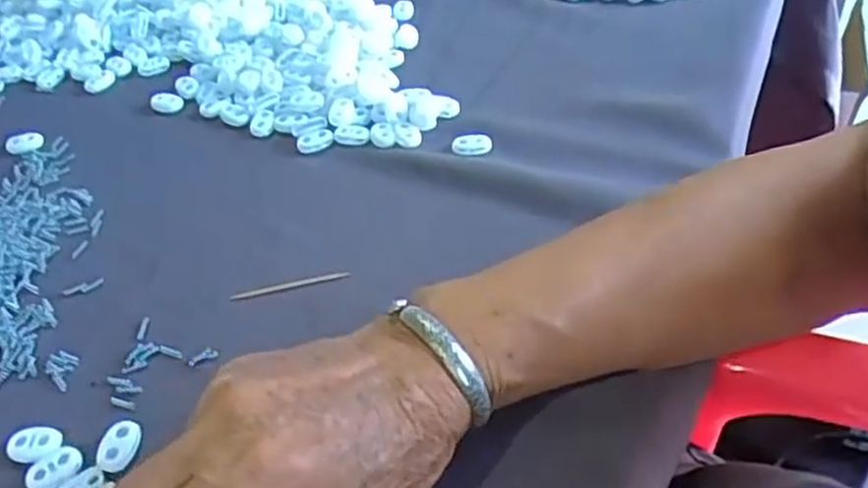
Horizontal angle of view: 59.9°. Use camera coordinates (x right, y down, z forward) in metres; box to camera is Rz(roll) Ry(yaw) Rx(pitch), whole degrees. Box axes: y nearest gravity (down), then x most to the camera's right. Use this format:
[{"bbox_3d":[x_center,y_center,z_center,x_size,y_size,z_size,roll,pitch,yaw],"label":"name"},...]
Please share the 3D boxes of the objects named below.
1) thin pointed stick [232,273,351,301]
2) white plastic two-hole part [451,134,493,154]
[{"bbox_3d":[-0.072,0.021,0.378,0.059,0.004,0.005,-12,45,-4],"label":"thin pointed stick"},{"bbox_3d":[0.022,-0.058,0.435,0.023,0.005,0.014,-3,45,5],"label":"white plastic two-hole part"}]

